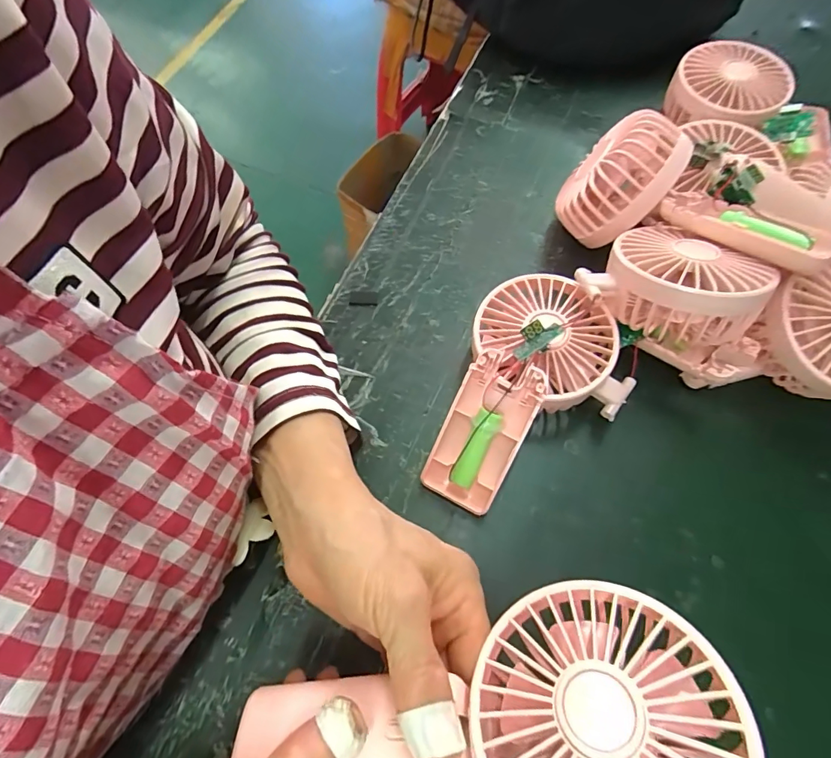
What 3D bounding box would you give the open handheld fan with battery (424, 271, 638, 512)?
[{"bbox_3d":[0.074,0.008,0.286,0.102,0.061,0.157,22,70,12],"label":"open handheld fan with battery"}]

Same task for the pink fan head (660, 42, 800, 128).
[{"bbox_3d":[0.259,-0.242,0.382,0.086,0.033,0.101,25,70,13],"label":"pink fan head"}]

